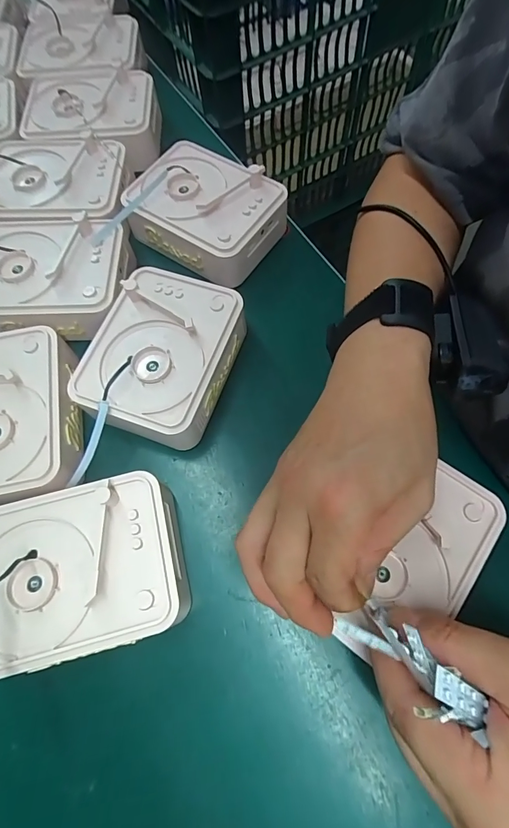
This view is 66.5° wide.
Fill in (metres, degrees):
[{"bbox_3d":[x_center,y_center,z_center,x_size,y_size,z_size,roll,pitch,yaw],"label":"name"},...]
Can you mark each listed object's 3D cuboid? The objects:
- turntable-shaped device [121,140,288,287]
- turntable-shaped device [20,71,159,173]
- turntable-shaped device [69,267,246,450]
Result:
[{"bbox_3d":[-0.044,-0.185,0.350,0.124,0.047,0.095,32,73,13],"label":"turntable-shaped device"},{"bbox_3d":[-0.165,-0.301,0.400,0.130,0.043,0.111,-8,69,-1],"label":"turntable-shaped device"},{"bbox_3d":[-0.069,-0.041,0.308,0.102,0.052,0.132,17,71,8],"label":"turntable-shaped device"}]

